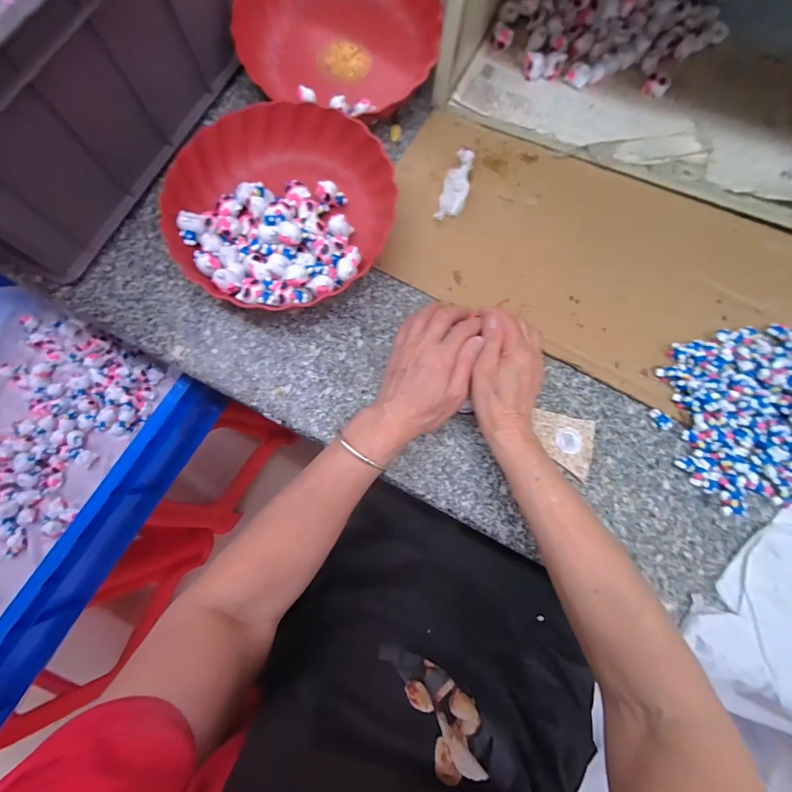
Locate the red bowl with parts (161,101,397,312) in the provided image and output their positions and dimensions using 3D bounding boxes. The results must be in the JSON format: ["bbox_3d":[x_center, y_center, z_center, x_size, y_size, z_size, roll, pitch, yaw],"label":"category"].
[{"bbox_3d":[-0.128,-0.204,0.410,0.237,0.059,0.230,0,77,-1],"label":"red bowl with parts"}]

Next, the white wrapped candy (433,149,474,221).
[{"bbox_3d":[0.071,-0.246,0.437,0.030,0.019,0.090,16,77,3],"label":"white wrapped candy"}]

